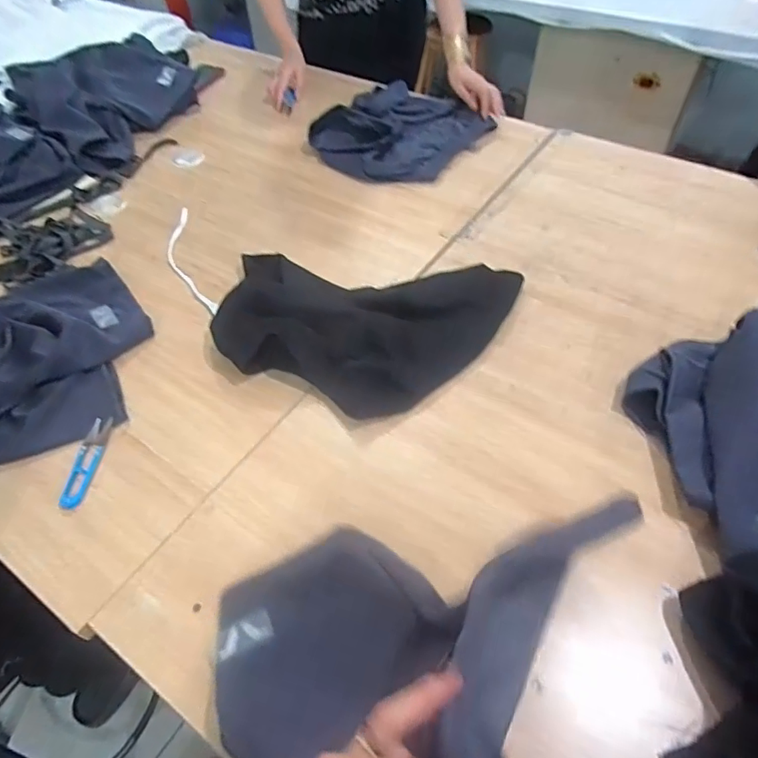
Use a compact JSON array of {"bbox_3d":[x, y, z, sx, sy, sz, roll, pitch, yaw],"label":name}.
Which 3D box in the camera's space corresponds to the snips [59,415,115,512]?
[{"bbox_3d":[-0.352,0.099,0.627,0.032,0.006,0.120,-2,53,0],"label":"snips"}]

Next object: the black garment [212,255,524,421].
[{"bbox_3d":[-0.016,-0.085,0.726,0.423,0.059,0.281,6,53,5],"label":"black garment"}]

